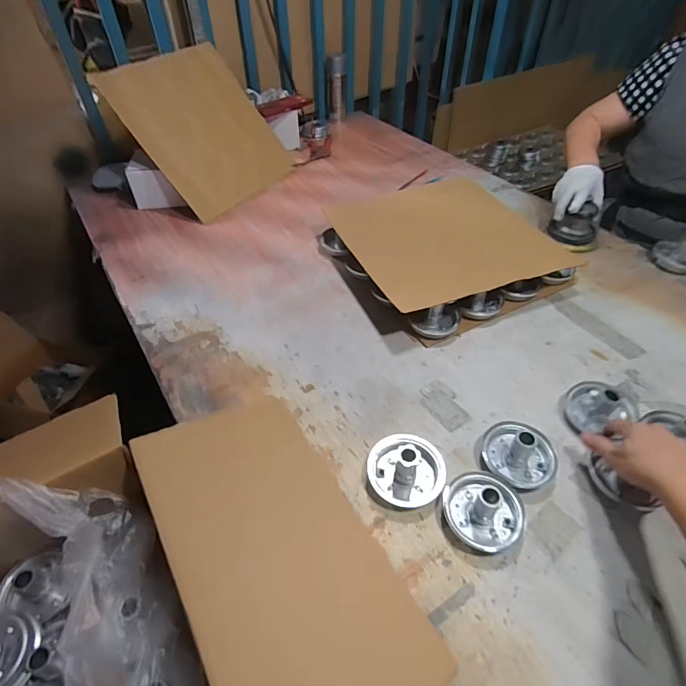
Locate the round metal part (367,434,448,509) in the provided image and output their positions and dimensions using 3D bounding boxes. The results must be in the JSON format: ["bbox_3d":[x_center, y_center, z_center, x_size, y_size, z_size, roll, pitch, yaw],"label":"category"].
[{"bbox_3d":[0.082,0.153,0.535,0.095,0.060,0.084,16,47,15],"label":"round metal part"}]

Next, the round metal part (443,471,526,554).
[{"bbox_3d":[0.169,0.191,0.503,0.087,0.054,0.088,0,45,0],"label":"round metal part"}]

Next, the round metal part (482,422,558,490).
[{"bbox_3d":[0.233,0.139,0.550,0.091,0.057,0.081,8,46,8],"label":"round metal part"}]

